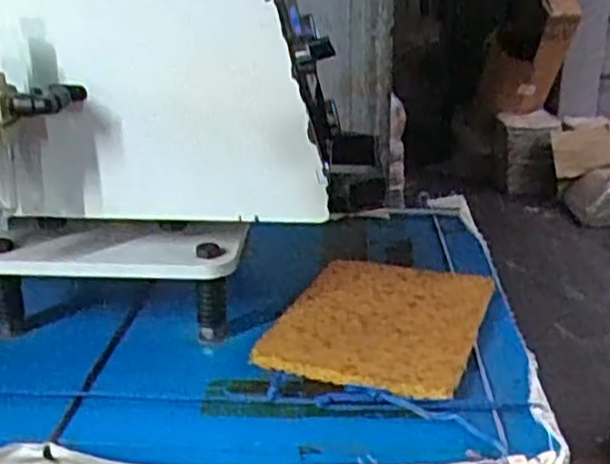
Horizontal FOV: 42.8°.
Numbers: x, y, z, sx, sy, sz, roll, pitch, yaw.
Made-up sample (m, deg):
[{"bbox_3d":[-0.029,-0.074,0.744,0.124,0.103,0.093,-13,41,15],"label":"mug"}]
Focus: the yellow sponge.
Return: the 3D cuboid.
[{"bbox_3d":[0.058,0.065,0.579,0.136,0.015,0.177,8,24,21],"label":"yellow sponge"}]

